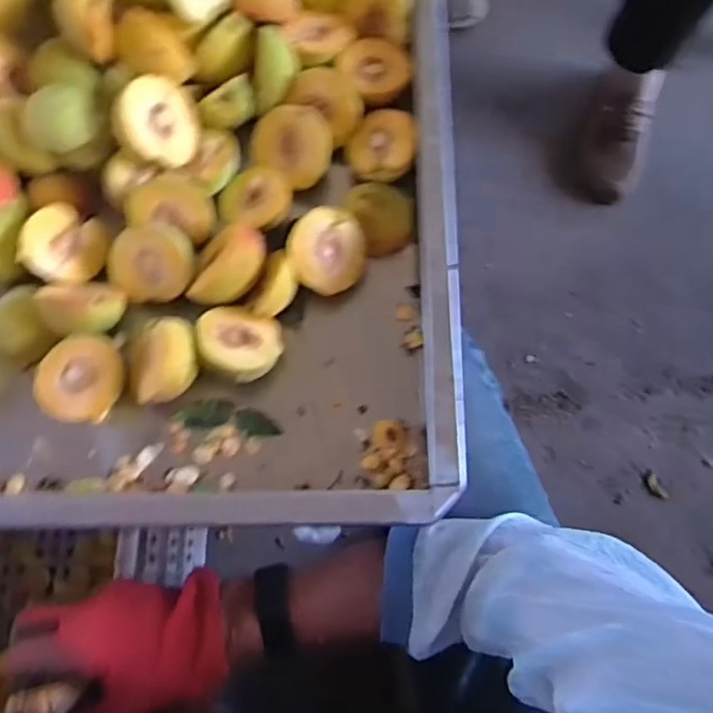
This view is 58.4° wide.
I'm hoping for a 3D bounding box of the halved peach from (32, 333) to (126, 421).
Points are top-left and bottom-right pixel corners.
[{"bbox_3d":[-0.203,0.018,0.473,0.056,0.034,0.061,0,72,0],"label":"halved peach"}]

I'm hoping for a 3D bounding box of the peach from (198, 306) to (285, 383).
[{"bbox_3d":[-0.088,-0.008,0.474,0.058,0.025,0.058,13,51,-16],"label":"peach"}]

